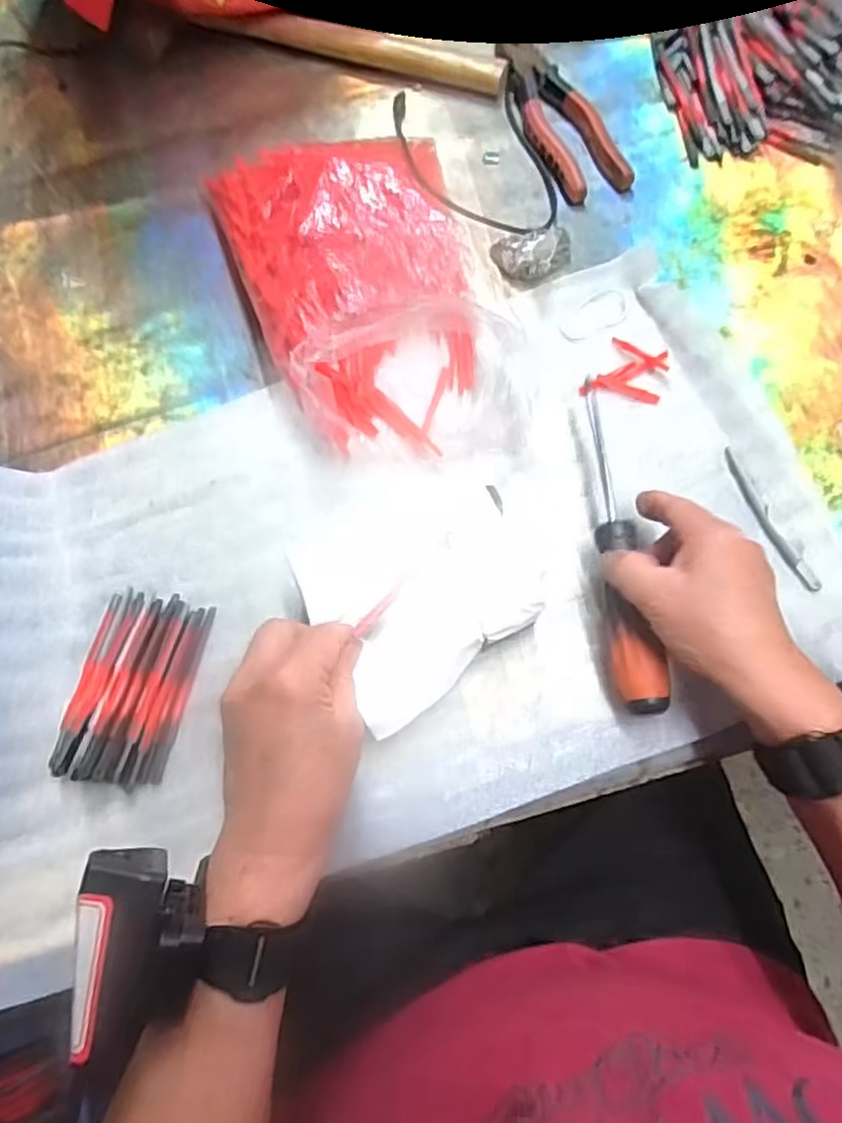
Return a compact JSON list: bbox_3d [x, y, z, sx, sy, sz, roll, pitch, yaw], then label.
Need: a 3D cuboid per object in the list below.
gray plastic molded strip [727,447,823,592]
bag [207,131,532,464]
[{"bbox_3d":[0.216,-0.027,0.421,0.010,0.004,0.102,-23,71,-7],"label":"gray plastic molded strip"},{"bbox_3d":[-0.029,-0.190,0.453,0.161,0.070,0.261,-20,71,-6],"label":"bag"}]

